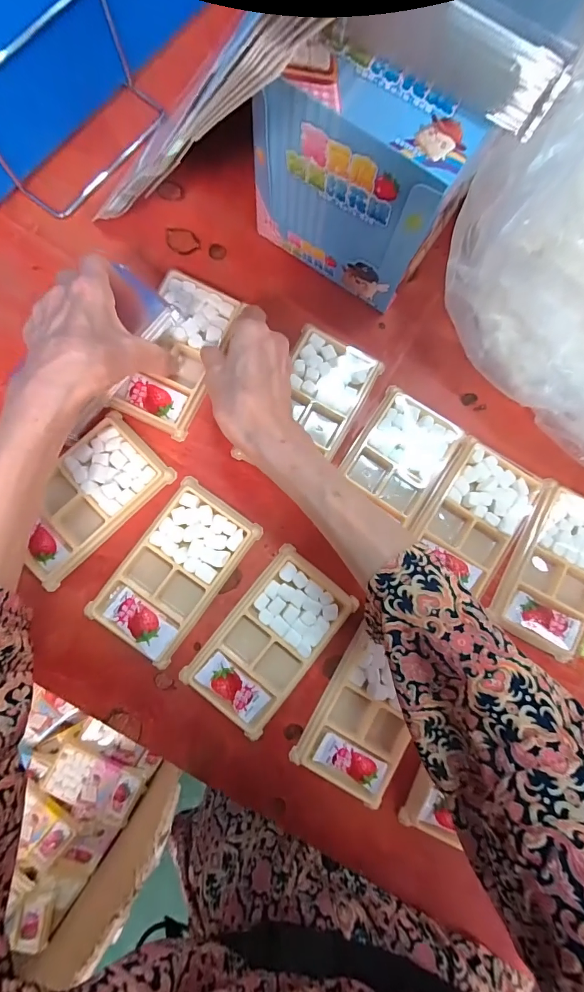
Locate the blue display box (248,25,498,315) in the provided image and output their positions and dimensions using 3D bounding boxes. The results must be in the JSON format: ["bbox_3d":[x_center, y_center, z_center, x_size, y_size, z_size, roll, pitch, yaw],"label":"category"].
[{"bbox_3d":[0.046,-0.231,0.296,0.146,0.140,0.057,29,83,1],"label":"blue display box"}]

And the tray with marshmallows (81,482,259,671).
[{"bbox_3d":[-0.095,0.061,0.318,0.078,0.013,0.136,35,83,2],"label":"tray with marshmallows"}]

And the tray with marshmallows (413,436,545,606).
[{"bbox_3d":[0.161,0.017,0.339,0.088,0.016,0.116,30,83,2],"label":"tray with marshmallows"}]

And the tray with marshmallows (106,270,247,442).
[{"bbox_3d":[-0.101,-0.124,0.342,0.068,0.016,0.133,20,85,0],"label":"tray with marshmallows"}]

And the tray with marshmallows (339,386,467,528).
[{"bbox_3d":[0.098,-0.038,0.344,0.080,0.020,0.106,32,83,2],"label":"tray with marshmallows"}]

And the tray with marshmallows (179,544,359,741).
[{"bbox_3d":[-0.016,0.117,0.318,0.076,0.013,0.135,38,83,3],"label":"tray with marshmallows"}]

